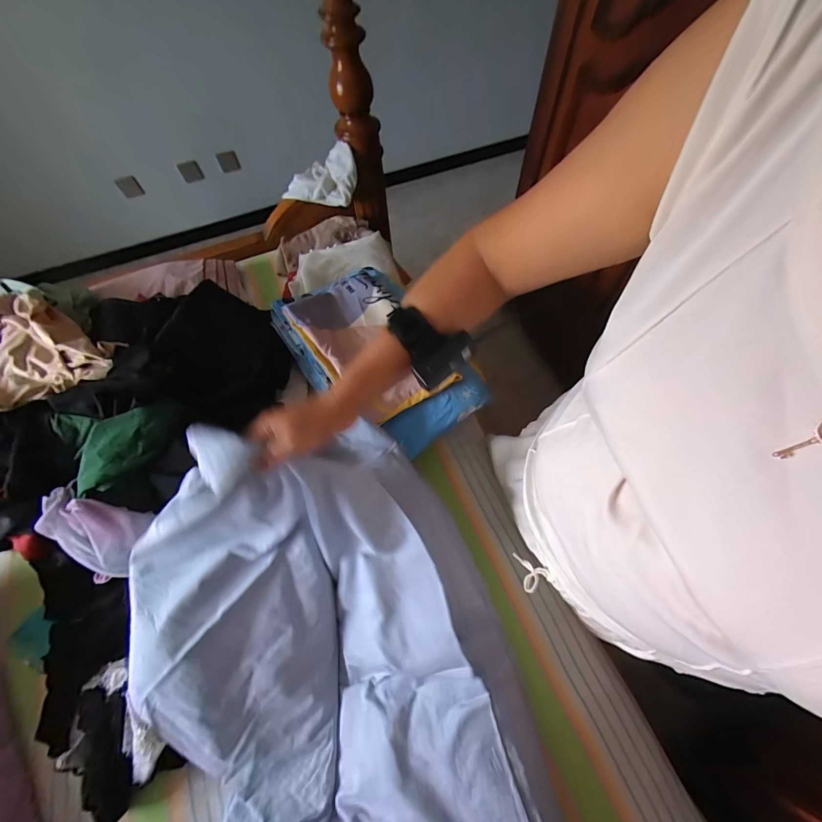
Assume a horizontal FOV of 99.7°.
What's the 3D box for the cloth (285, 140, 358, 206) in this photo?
[{"bbox_3d":[-0.255,-0.645,0.957,0.211,0.118,0.077,-10,64,-2],"label":"cloth"}]

